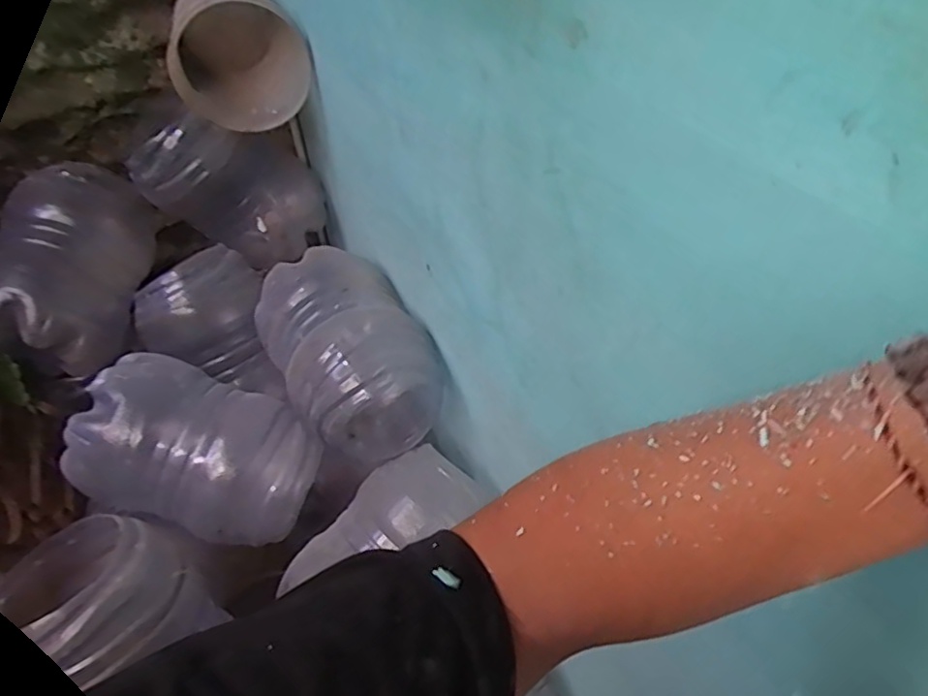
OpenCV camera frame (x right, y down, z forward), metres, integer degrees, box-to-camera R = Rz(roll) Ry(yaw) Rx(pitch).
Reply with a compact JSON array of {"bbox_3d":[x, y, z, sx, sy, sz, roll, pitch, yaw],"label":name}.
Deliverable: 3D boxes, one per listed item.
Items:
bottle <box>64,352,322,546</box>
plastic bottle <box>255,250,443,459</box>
[{"bbox_3d":[-0.430,0.166,1.025,0.348,0.206,0.211,8,46,13],"label":"bottle"},{"bbox_3d":[-0.194,0.018,1.095,0.238,0.269,0.321,-24,48,-18],"label":"plastic bottle"}]

